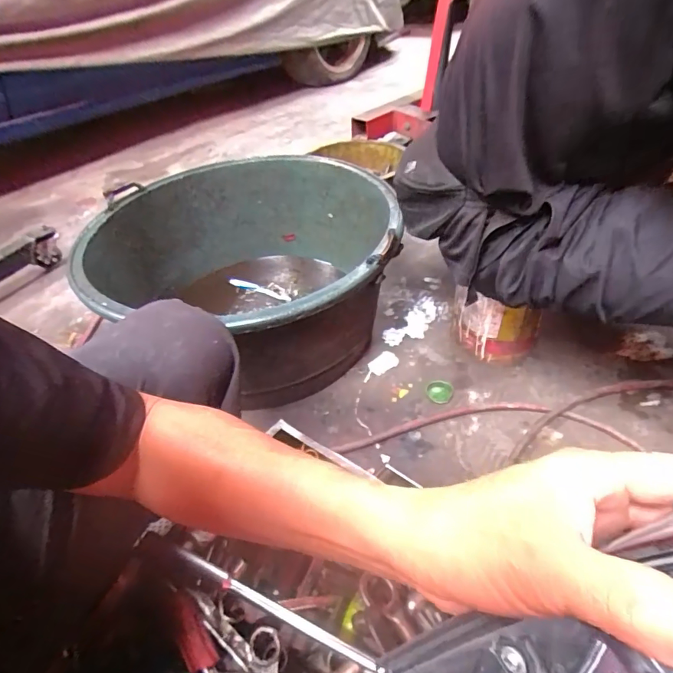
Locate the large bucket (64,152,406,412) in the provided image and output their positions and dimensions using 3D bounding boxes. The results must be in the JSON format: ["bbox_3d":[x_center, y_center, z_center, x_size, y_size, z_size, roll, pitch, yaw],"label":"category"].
[{"bbox_3d":[-0.182,-0.127,0.882,0.582,0.253,0.521,7,43,12],"label":"large bucket"}]

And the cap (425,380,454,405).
[{"bbox_3d":[0.186,0.100,0.791,0.045,0.009,0.044,-3,42,2],"label":"cap"}]

